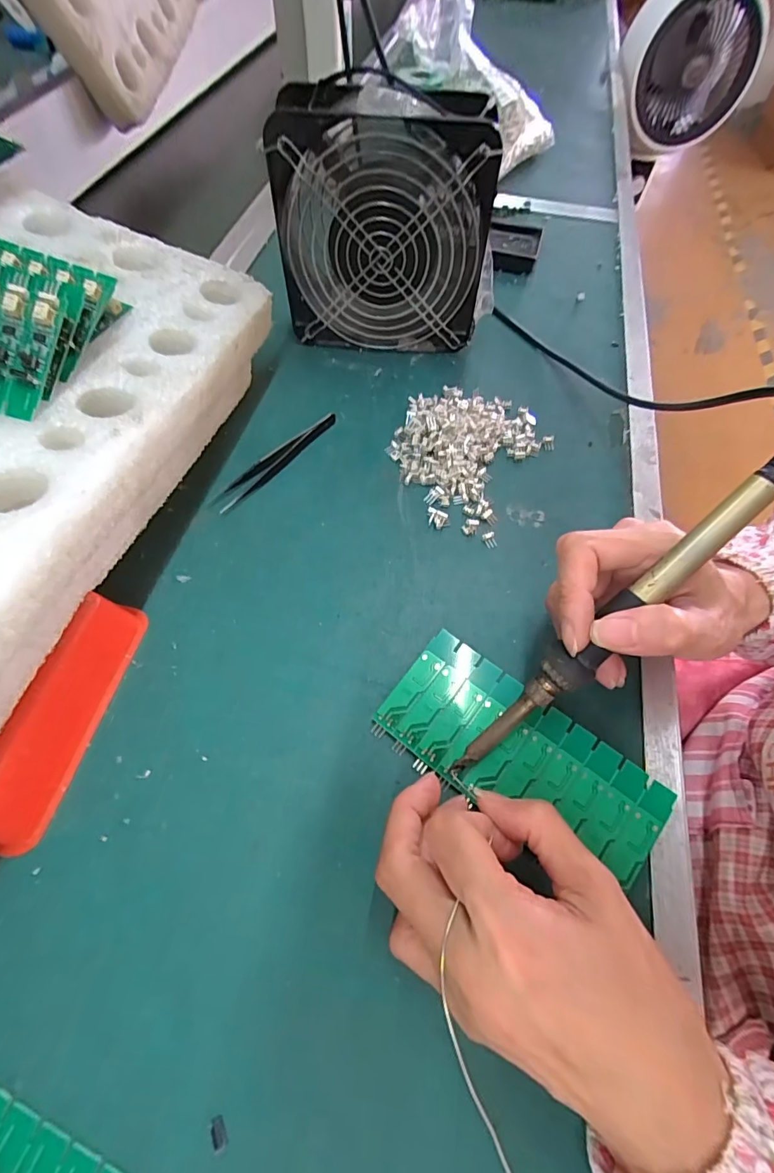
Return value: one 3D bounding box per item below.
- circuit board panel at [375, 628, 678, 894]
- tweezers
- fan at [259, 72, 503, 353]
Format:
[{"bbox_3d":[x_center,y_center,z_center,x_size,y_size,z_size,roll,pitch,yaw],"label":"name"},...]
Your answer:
[{"bbox_3d":[0.069,0.081,0.238,0.138,0.009,0.061,28,64,15],"label":"circuit board panel"},{"bbox_3d":[-0.077,-0.091,0.336,0.018,0.006,0.113,37,66,17],"label":"tweezers"},{"bbox_3d":[0.001,-0.265,0.354,0.156,0.153,0.056,6,61,1],"label":"fan"}]

